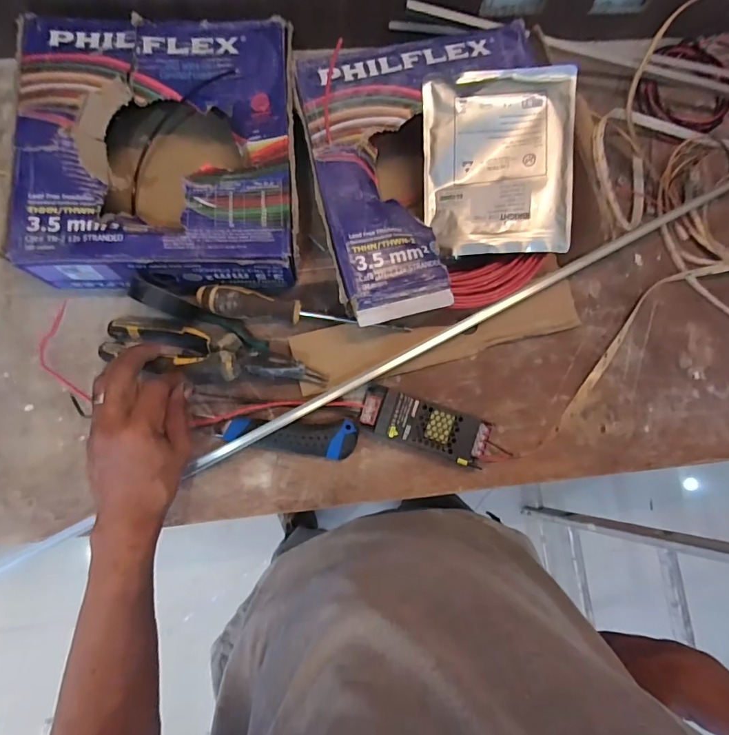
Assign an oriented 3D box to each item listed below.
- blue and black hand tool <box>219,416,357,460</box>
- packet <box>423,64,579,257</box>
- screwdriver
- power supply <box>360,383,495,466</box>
[{"bbox_3d":[-0.076,0.074,0.459,0.134,0.022,0.038,1,83,-3],"label":"blue and black hand tool"},{"bbox_3d":[0.139,-0.214,0.458,0.150,0.016,0.186,0,94,9],"label":"packet"},{"bbox_3d":[-0.063,-0.060,0.472,0.220,0.034,0.029,6,83,-2],"label":"screwdriver"},{"bbox_3d":[0.065,0.064,0.469,0.137,0.028,0.051,20,82,0],"label":"power supply"}]

